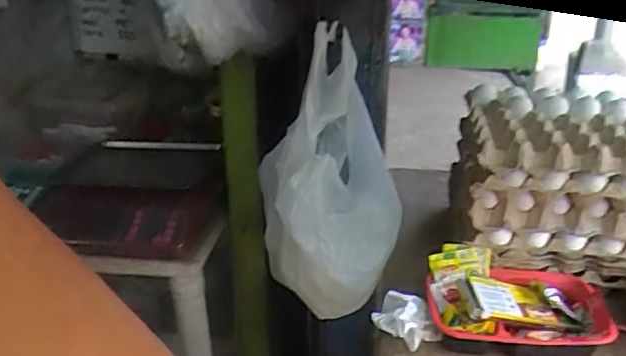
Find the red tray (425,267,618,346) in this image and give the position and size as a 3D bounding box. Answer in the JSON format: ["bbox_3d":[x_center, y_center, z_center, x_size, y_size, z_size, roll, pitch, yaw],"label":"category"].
[{"bbox_3d":[0.258,0.159,0.749,0.219,0.046,0.141,3,26,8],"label":"red tray"}]

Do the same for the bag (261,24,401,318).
[{"bbox_3d":[0.020,-0.006,0.893,0.210,0.431,0.161,1,-5,4],"label":"bag"}]

